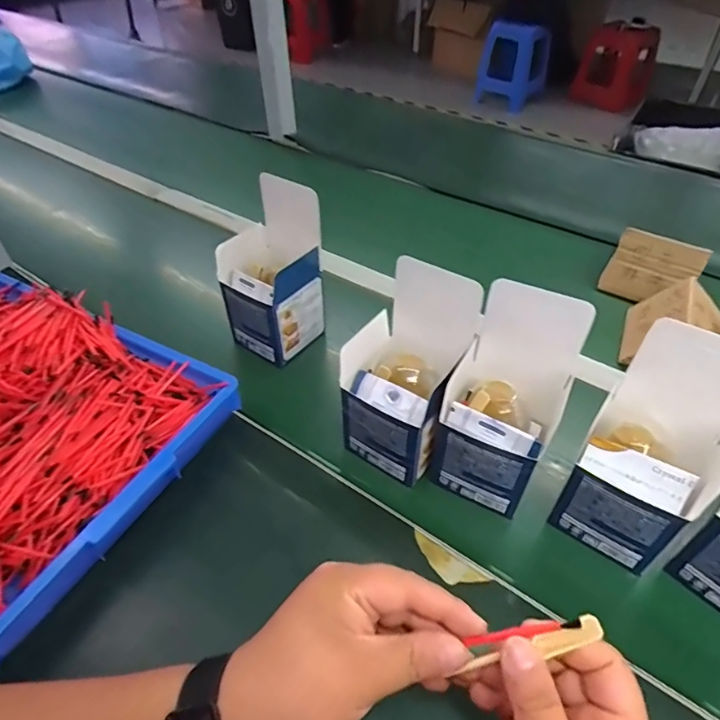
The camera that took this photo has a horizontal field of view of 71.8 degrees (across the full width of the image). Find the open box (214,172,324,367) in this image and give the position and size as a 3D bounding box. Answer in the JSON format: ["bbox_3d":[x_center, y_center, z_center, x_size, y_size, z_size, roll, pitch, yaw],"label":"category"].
[{"bbox_3d":[-0.100,-0.094,0.557,0.096,0.161,0.094,29,51,25],"label":"open box"}]

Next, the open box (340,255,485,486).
[{"bbox_3d":[0.040,0.011,0.442,0.091,0.166,0.096,27,50,23],"label":"open box"}]

